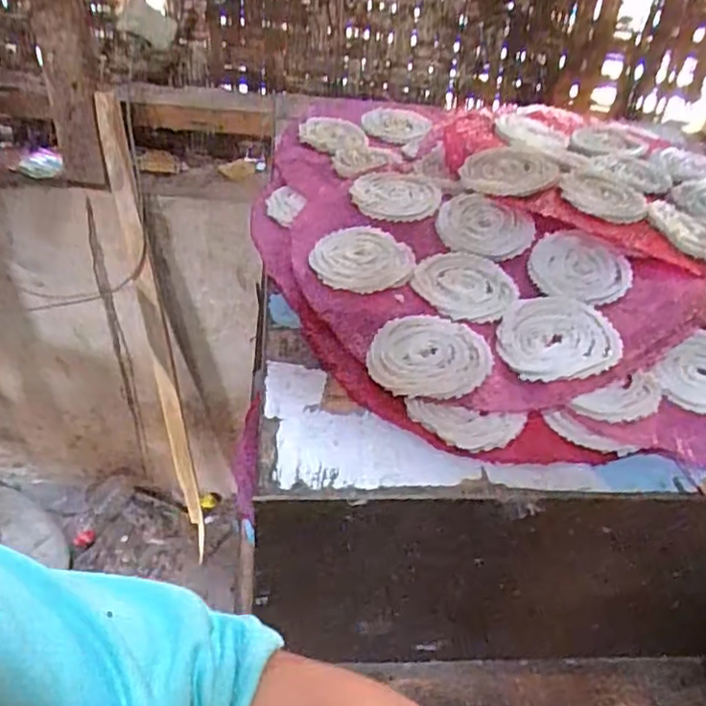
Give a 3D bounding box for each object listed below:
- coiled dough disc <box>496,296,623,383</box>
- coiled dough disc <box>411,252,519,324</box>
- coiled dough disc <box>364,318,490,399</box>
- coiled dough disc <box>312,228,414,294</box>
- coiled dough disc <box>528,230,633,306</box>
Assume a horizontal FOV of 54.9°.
[{"bbox_3d":[0.152,-0.014,0.505,0.086,0.010,0.083,4,42,-3],"label":"coiled dough disc"},{"bbox_3d":[0.090,-0.054,0.543,0.078,0.009,0.084,4,42,-3],"label":"coiled dough disc"},{"bbox_3d":[0.055,0.001,0.486,0.084,0.007,0.073,10,49,3],"label":"coiled dough disc"},{"bbox_3d":[0.009,-0.075,0.561,0.081,0.016,0.081,4,42,-3],"label":"coiled dough disc"},{"bbox_3d":[0.187,-0.071,0.562,0.078,0.009,0.081,3,49,-3],"label":"coiled dough disc"}]

